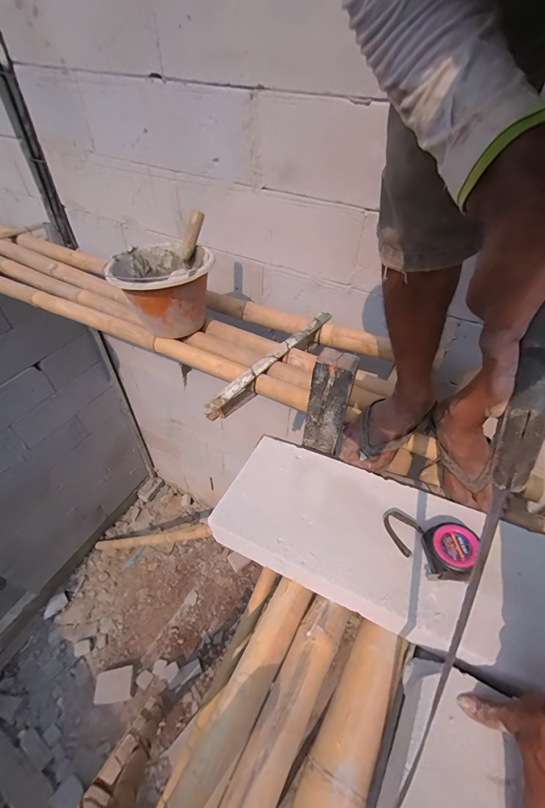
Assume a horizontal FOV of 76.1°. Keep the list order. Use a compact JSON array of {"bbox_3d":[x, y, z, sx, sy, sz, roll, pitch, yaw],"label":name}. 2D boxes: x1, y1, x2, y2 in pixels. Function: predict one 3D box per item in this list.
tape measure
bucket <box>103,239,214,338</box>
[{"bbox_3d":[0.215,0.195,0.485,0.123,0.057,0.081,25,51,18],"label":"tape measure"},{"bbox_3d":[-0.273,-0.295,0.891,0.234,0.173,0.243,2,48,-2],"label":"bucket"}]

